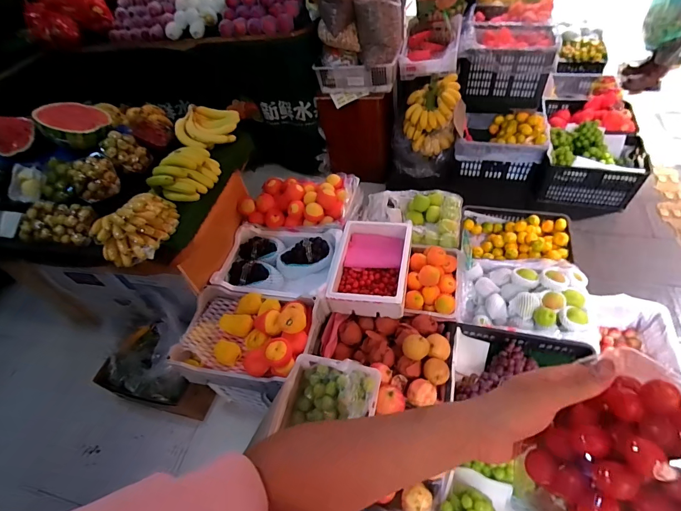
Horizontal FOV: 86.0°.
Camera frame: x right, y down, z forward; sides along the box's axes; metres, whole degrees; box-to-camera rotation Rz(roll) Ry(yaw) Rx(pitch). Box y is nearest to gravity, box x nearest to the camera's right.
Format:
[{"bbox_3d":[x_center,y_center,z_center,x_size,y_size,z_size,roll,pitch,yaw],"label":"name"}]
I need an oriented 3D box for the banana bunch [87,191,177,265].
[{"bbox_3d":[-0.679,-0.093,1.223,0.268,0.144,0.142,-35,53,-18],"label":"banana bunch"}]

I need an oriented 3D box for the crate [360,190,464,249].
[{"bbox_3d":[0.353,-0.190,1.854,0.487,0.159,0.361,7,52,16],"label":"crate"}]

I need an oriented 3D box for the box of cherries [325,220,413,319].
[{"bbox_3d":[0.130,0.022,1.559,0.310,0.113,0.452,3,51,13],"label":"box of cherries"}]

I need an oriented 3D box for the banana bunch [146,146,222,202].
[{"bbox_3d":[-0.585,-0.317,1.391,0.165,0.123,0.256,22,58,26],"label":"banana bunch"}]

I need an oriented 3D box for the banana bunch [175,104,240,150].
[{"bbox_3d":[-0.564,-0.549,1.561,0.233,0.110,0.249,0,51,0],"label":"banana bunch"}]

